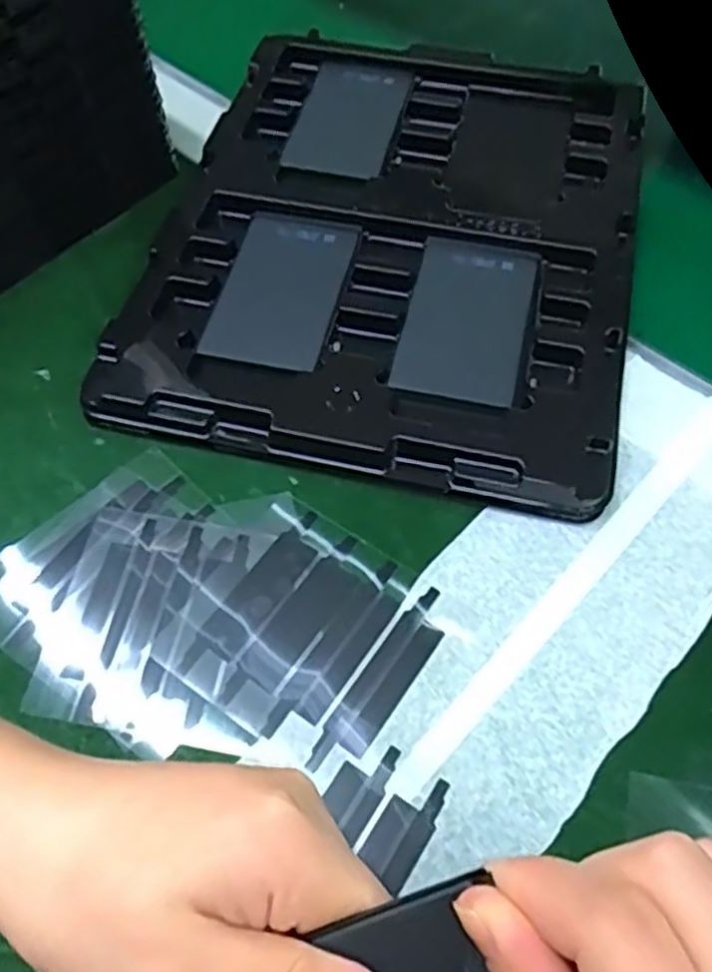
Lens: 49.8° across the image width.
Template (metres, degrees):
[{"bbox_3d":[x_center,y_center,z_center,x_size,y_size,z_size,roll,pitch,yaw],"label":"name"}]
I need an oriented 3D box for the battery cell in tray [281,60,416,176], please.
[{"bbox_3d":[-0.003,-0.199,0.416,0.054,0.005,0.093,11,60,6],"label":"battery cell in tray"}]

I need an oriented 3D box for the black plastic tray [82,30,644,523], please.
[{"bbox_3d":[0.021,-0.125,0.369,0.215,0.018,0.271,11,60,7],"label":"black plastic tray"}]

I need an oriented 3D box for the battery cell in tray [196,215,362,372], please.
[{"bbox_3d":[-0.034,-0.091,0.350,0.053,0.004,0.090,12,60,7],"label":"battery cell in tray"}]

